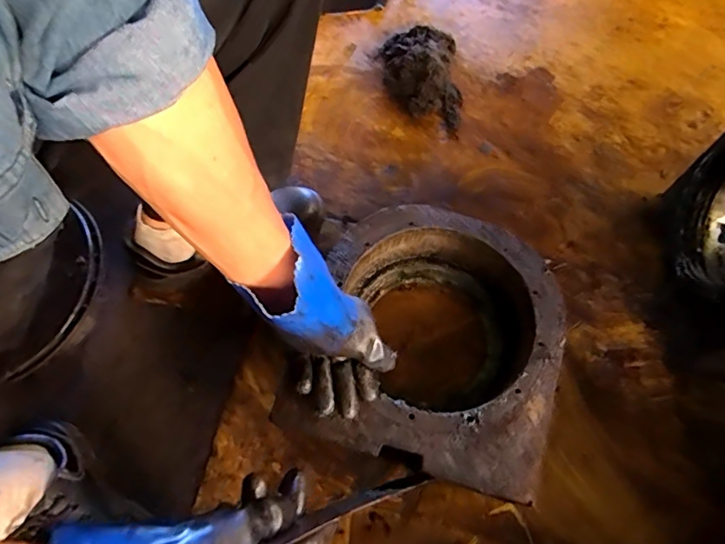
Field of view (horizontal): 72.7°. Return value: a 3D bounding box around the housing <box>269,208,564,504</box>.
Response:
[{"bbox_3d":[0.083,0.087,0.616,0.281,0.121,0.298,16,68,5],"label":"housing"}]

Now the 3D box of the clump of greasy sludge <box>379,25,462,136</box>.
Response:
[{"bbox_3d":[0.107,-0.336,0.831,0.129,0.066,0.213,-10,68,-6],"label":"clump of greasy sludge"}]

